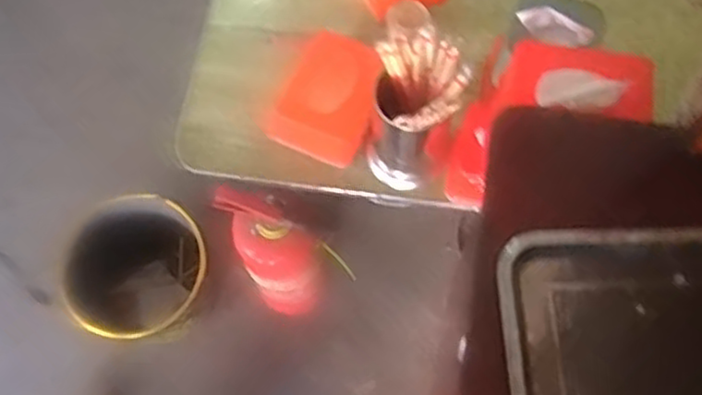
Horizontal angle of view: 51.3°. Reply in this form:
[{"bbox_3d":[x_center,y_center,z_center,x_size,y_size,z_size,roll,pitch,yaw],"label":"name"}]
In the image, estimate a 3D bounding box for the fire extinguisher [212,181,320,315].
[{"bbox_3d":[-0.112,0.098,1.193,0.114,0.416,0.127,-21,72,-5],"label":"fire extinguisher"}]

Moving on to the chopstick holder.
[{"bbox_3d":[0.073,-0.096,0.887,0.106,0.208,0.121,19,73,8],"label":"chopstick holder"}]

